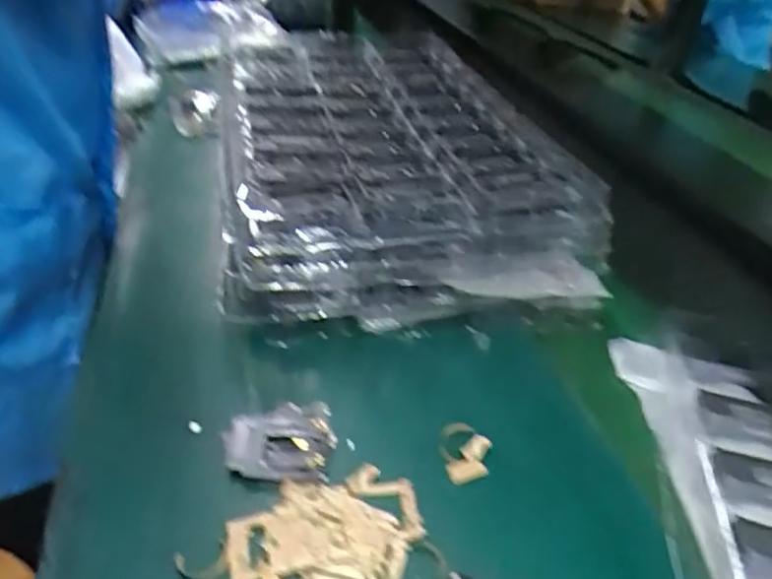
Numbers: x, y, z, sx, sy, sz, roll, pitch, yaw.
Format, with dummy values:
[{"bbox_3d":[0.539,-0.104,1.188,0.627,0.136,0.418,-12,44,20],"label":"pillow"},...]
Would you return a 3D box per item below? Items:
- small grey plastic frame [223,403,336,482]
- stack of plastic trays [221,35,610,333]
[{"bbox_3d":[-0.071,0.101,0.426,0.068,0.007,0.066,-1,34,-4],"label":"small grey plastic frame"},{"bbox_3d":[-0.012,-0.154,0.714,0.318,0.105,0.522,-4,35,-9],"label":"stack of plastic trays"}]

